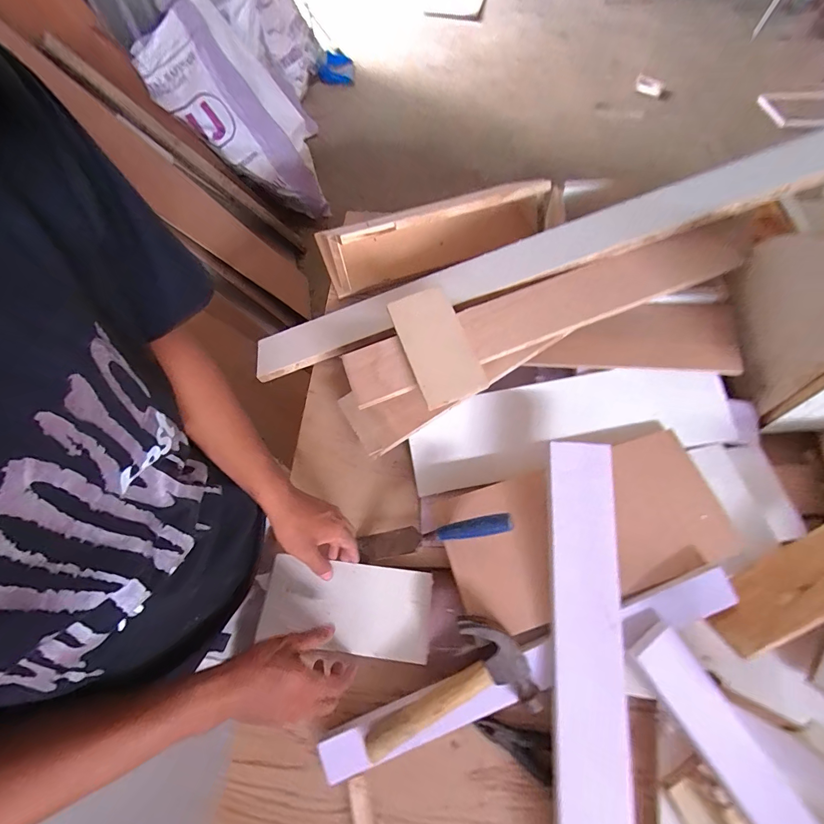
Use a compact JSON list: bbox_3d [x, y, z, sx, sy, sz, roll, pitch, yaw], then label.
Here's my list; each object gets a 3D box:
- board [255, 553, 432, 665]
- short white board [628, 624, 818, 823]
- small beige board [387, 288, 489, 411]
[{"bbox_3d":[-0.092,0.275,0.526,0.229,0.015,0.110,6,64,3],"label":"board"},{"bbox_3d":[0.379,0.406,0.437,0.063,0.011,0.305,-34,81,-3],"label":"short white board"},{"bbox_3d":[0.038,-0.108,0.591,0.097,0.012,0.196,-22,74,0],"label":"small beige board"}]

